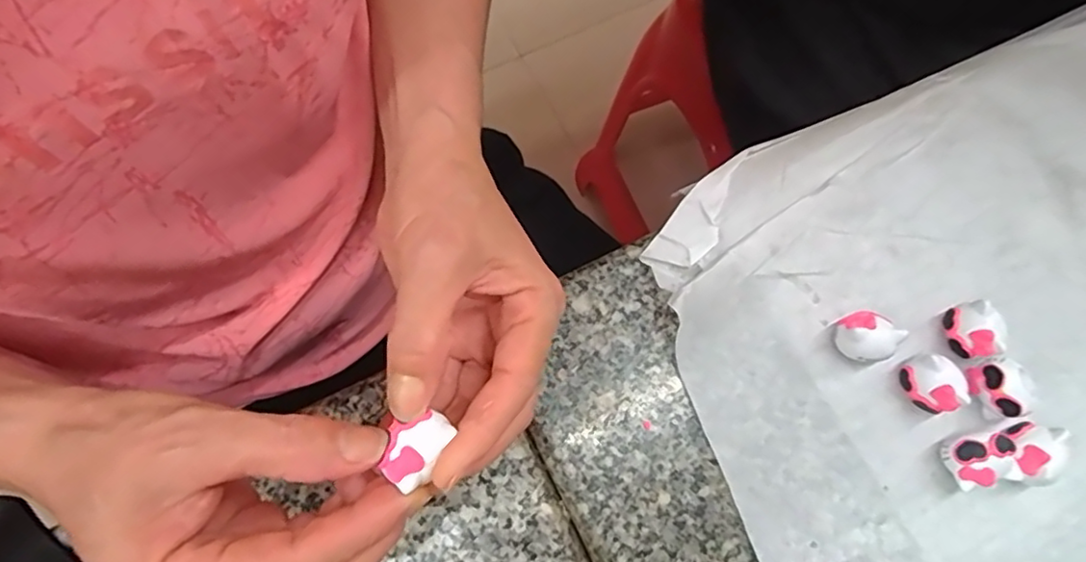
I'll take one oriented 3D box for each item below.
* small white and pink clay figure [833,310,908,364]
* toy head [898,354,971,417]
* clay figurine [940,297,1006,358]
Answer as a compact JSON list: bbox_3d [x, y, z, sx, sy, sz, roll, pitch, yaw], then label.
[{"bbox_3d":[0.146,0.026,0.275,0.024,0.020,0.018,38,76,12],"label":"small white and pink clay figure"},{"bbox_3d":[0.173,0.047,0.269,0.017,0.020,0.025,-11,72,-3],"label":"toy head"},{"bbox_3d":[0.197,0.023,0.276,0.018,0.019,0.024,-7,72,-1],"label":"clay figurine"}]

